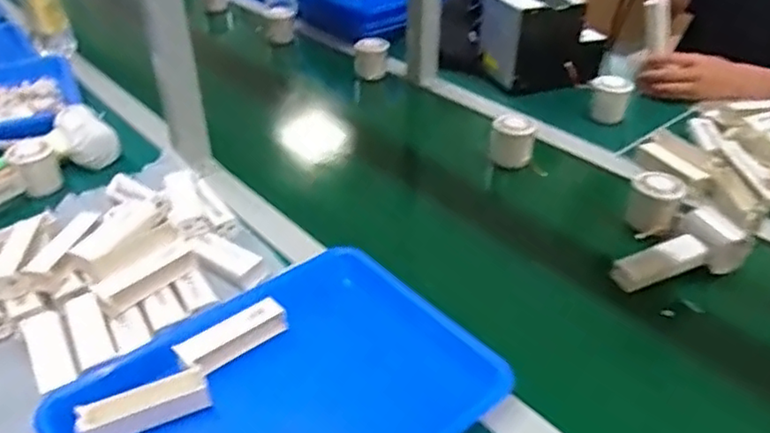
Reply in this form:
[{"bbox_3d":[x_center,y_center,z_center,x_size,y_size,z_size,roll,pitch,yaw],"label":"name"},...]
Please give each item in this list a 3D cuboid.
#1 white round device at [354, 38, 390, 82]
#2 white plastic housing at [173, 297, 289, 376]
[{"bbox_3d":[-0.022,-0.281,1.120,0.060,0.066,0.063,0,35,0],"label":"white round device"},{"bbox_3d":[-0.144,0.115,0.599,0.102,0.025,0.037,-28,44,-33],"label":"white plastic housing"}]

